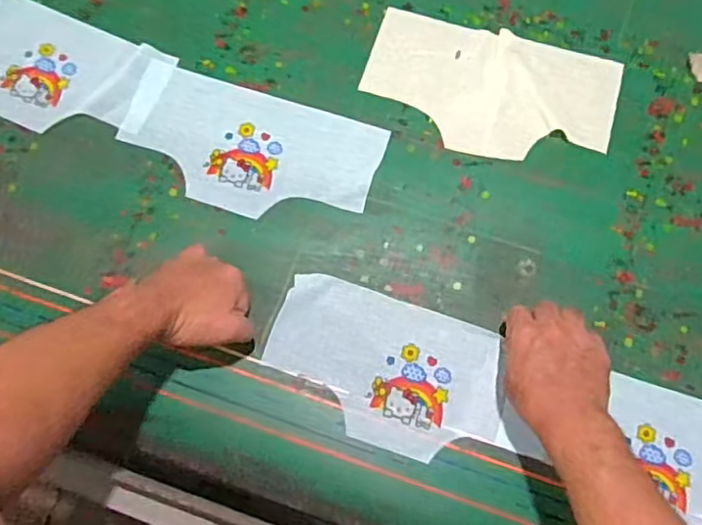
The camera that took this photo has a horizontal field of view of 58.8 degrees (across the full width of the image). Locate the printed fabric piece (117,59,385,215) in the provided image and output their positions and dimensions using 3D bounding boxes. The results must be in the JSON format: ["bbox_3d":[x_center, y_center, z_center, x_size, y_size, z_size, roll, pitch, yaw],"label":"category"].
[{"bbox_3d":[-0.120,-0.133,0.729,0.299,0.009,0.149,17,76,4],"label":"printed fabric piece"}]

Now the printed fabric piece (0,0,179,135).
[{"bbox_3d":[-0.373,-0.237,0.754,0.290,0.009,0.148,23,76,6],"label":"printed fabric piece"}]

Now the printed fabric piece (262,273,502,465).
[{"bbox_3d":[0.036,0.113,0.663,0.248,0.004,0.150,19,76,6],"label":"printed fabric piece"}]

